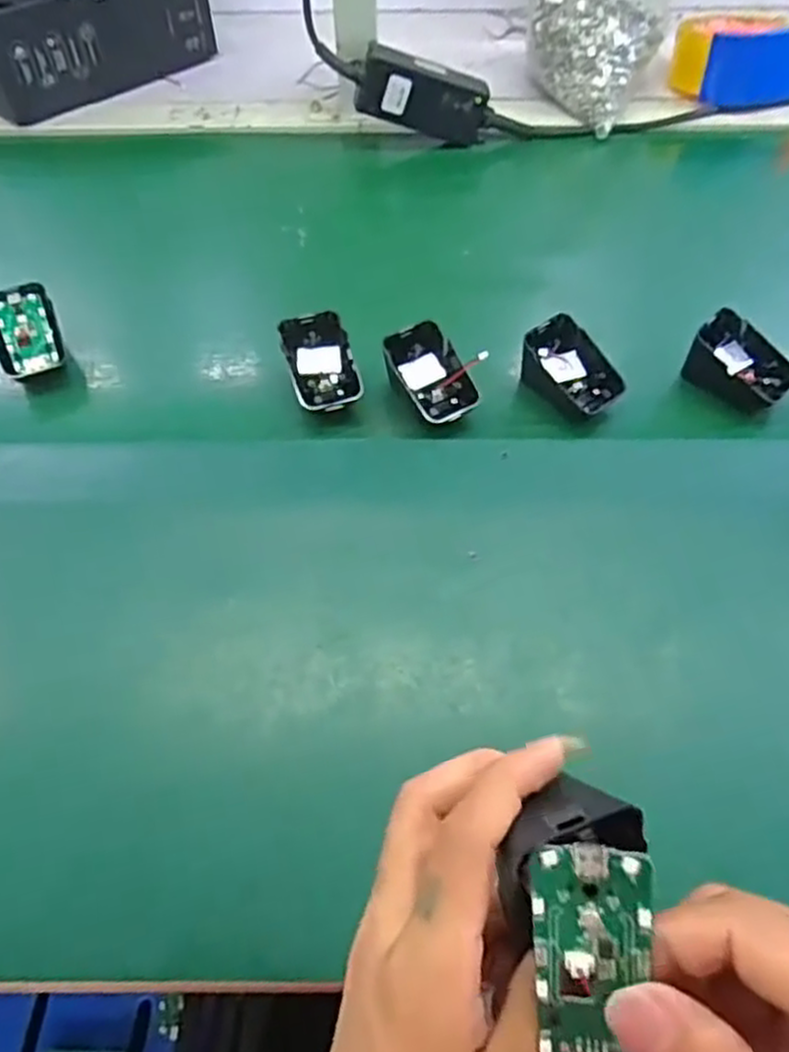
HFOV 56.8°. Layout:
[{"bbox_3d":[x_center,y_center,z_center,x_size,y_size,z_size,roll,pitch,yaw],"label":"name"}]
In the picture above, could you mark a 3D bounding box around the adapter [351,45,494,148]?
[{"bbox_3d":[0.027,-0.385,0.657,0.117,0.054,0.024,9,53,-19],"label":"adapter"}]

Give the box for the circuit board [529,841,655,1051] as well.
[{"bbox_3d":[0.053,0.119,0.196,0.031,0.005,0.063,0,86,14],"label":"circuit board"}]

